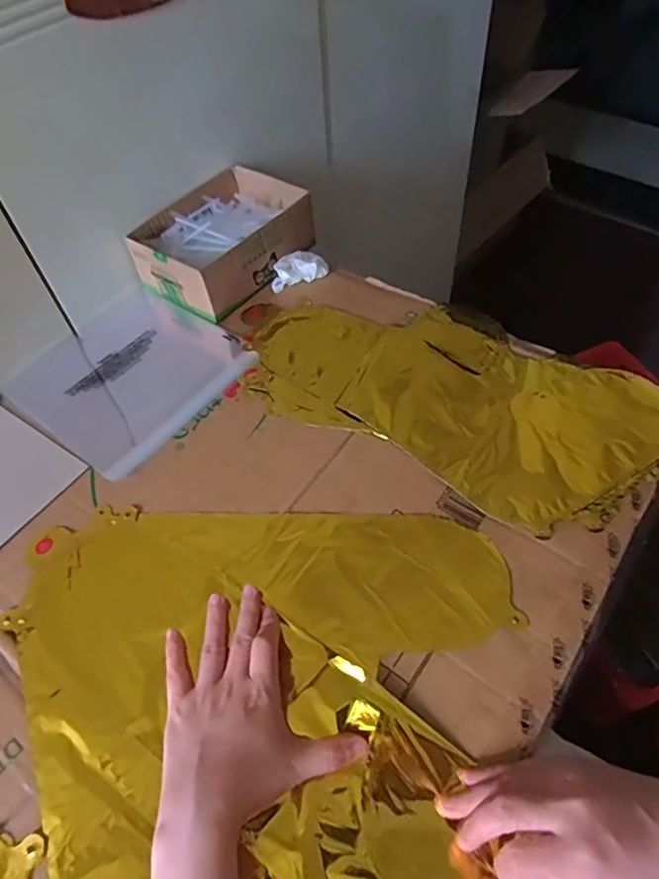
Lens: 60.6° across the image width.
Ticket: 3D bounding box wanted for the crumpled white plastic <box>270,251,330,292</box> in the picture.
[{"bbox_3d":[-0.038,-0.198,0.657,0.067,0.024,0.031,-23,55,-12],"label":"crumpled white plastic"}]

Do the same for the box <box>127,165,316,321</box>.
[{"bbox_3d":[-0.121,-0.233,0.660,0.145,0.068,0.192,27,60,23],"label":"box"}]

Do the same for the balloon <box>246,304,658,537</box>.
[{"bbox_3d":[0.118,-0.056,0.543,0.399,0.020,0.210,25,59,22],"label":"balloon"}]

